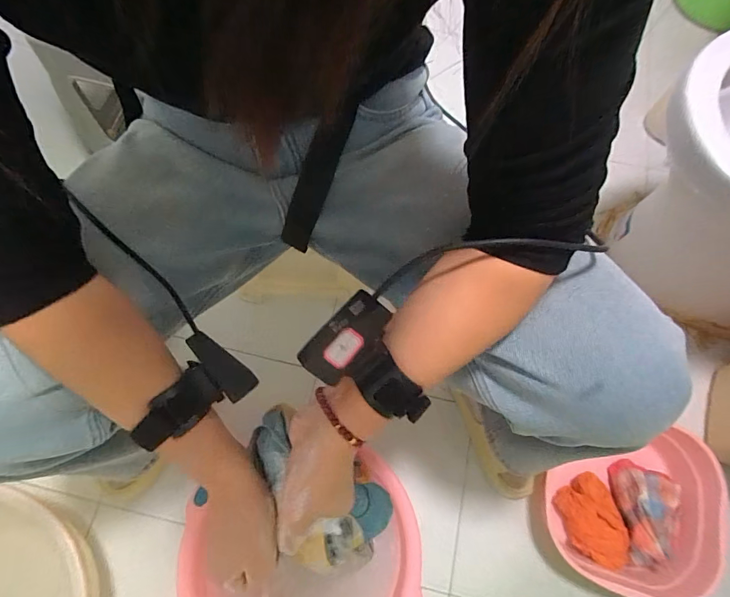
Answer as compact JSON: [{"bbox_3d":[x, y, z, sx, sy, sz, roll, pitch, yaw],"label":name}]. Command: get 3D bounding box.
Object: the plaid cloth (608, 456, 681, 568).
[{"bbox_3d":[0.453,0.344,0.650,0.074,0.079,0.151,3,71,1],"label":"plaid cloth"}]

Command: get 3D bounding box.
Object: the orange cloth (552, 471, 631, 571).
[{"bbox_3d":[0.368,0.362,0.674,0.091,0.064,0.134,1,71,0],"label":"orange cloth"}]

